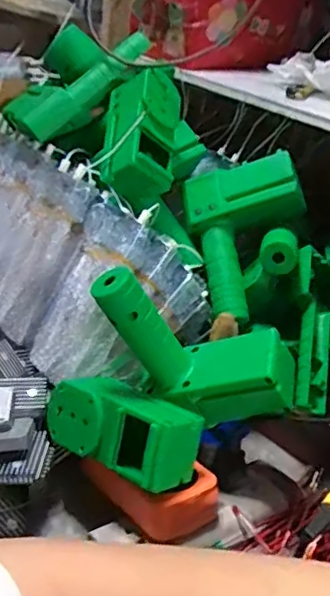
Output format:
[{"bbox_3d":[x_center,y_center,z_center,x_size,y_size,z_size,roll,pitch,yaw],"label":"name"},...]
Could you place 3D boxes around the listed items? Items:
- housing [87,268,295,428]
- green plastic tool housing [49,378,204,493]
[{"bbox_3d":[0.016,0.040,0.453,0.169,0.087,0.051,30,39,-5],"label":"housing"},{"bbox_3d":[-0.034,0.093,0.437,0.120,0.054,0.058,24,34,27],"label":"green plastic tool housing"}]

